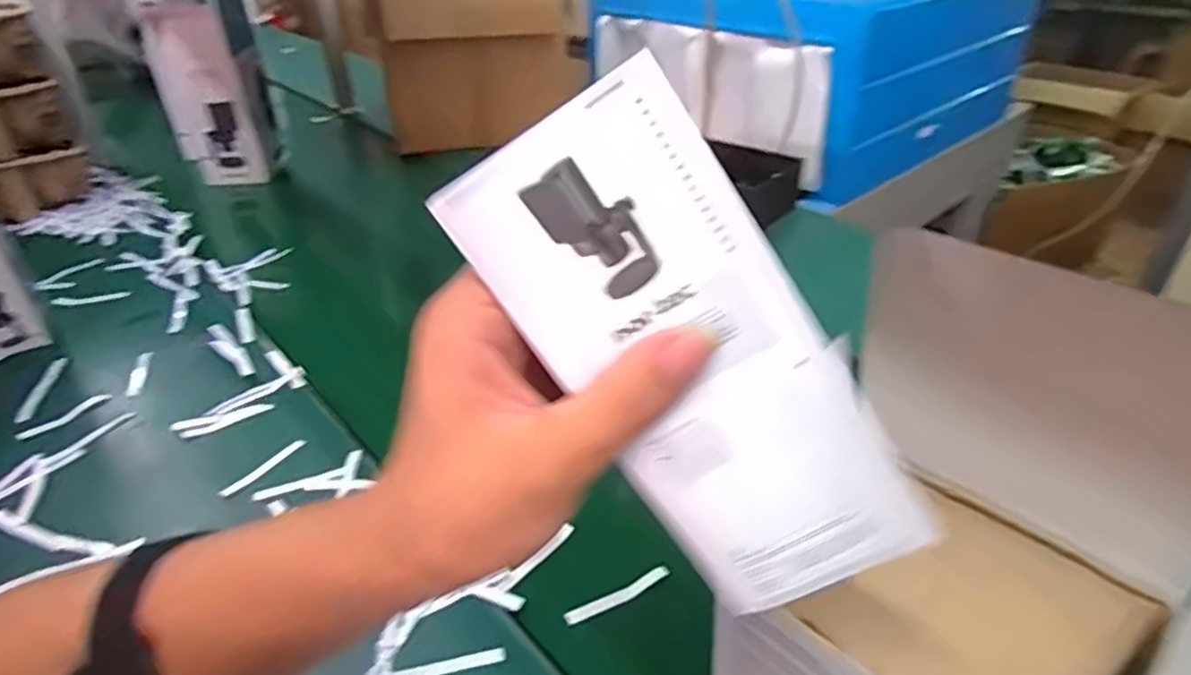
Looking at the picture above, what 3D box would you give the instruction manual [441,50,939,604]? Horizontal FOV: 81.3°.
[{"bbox_3d":[0.033,0.014,0.214,0.074,0.178,0.005,-31,19,13],"label":"instruction manual"}]

